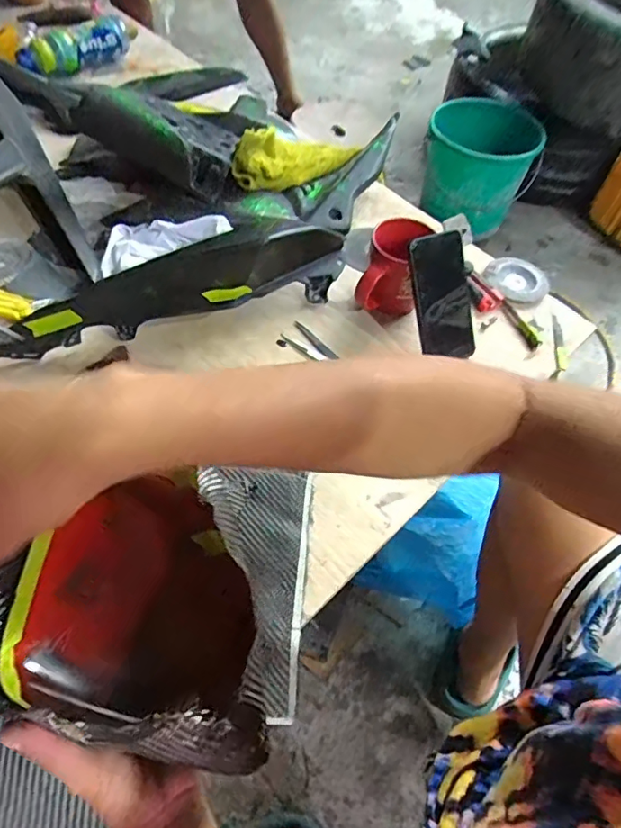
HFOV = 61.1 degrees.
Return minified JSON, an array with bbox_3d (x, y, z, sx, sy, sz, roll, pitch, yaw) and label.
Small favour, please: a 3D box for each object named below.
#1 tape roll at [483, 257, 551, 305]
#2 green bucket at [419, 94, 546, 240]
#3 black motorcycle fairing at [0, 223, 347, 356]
[{"bbox_3d":[0.314,-0.203,0.791,0.099,0.015,0.088,-34,65,-22],"label":"tape roll"},{"bbox_3d":[0.448,-0.675,1.418,0.268,0.277,0.277,1,57,-2],"label":"green bucket"},{"bbox_3d":[-0.162,-0.157,0.649,0.463,0.118,0.053,-17,60,-14],"label":"black motorcycle fairing"}]

